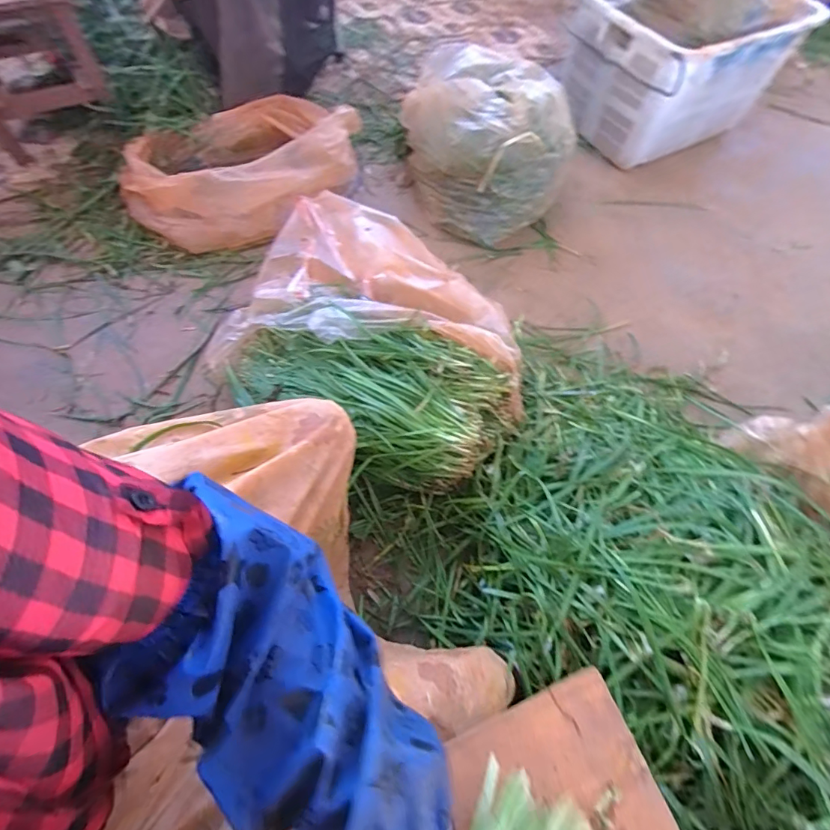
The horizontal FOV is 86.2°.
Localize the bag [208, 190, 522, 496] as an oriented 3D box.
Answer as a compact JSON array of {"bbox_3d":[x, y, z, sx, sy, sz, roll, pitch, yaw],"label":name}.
[{"bbox_3d":[-0.115,-0.182,1.001,0.758,0.146,0.506,38,65,15],"label":"bag"}]

